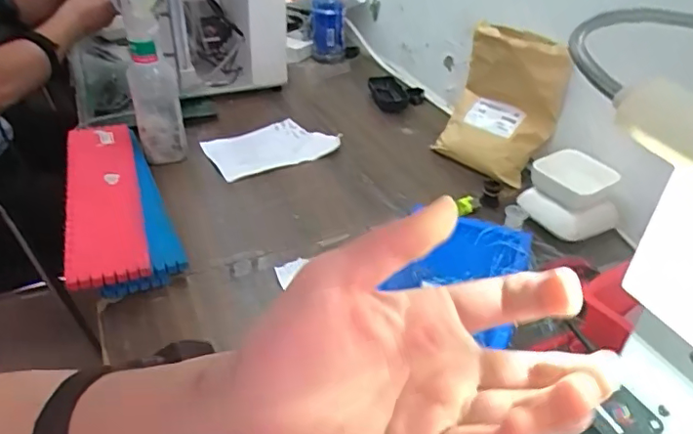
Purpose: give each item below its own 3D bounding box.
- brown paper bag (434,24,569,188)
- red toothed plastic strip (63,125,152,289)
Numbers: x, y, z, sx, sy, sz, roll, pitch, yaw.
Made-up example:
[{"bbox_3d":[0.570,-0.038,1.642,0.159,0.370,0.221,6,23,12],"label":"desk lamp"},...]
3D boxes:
[{"bbox_3d":[0.223,-0.170,0.786,0.158,0.179,0.104,28,44,31],"label":"brown paper bag"},{"bbox_3d":[-0.293,-0.034,0.663,0.083,0.025,0.346,-8,36,-21],"label":"red toothed plastic strip"}]

